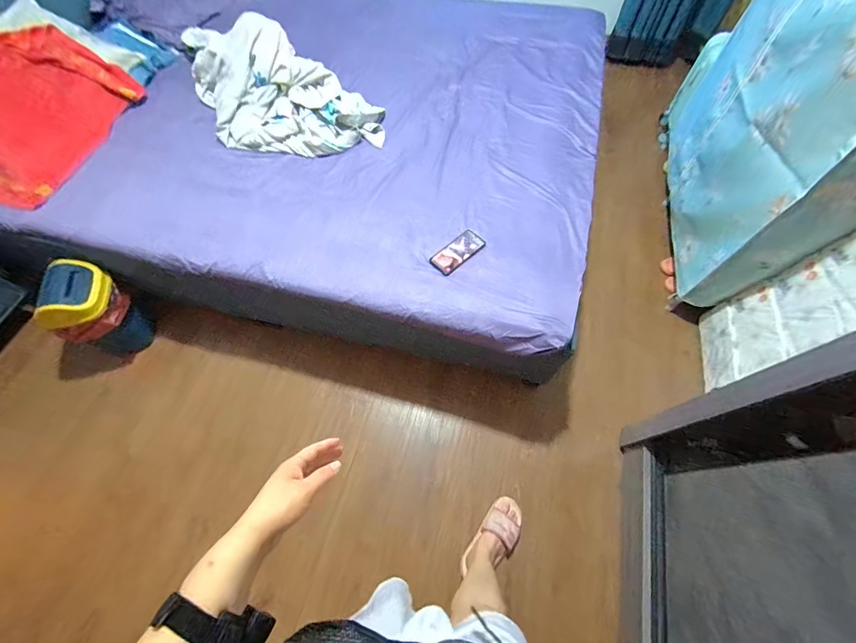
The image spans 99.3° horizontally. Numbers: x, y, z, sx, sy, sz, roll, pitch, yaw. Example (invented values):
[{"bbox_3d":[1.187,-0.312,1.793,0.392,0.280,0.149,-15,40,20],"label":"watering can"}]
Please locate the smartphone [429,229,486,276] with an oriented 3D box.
[{"bbox_3d":[0.090,-0.208,1.091,0.169,0.016,0.083,-38,69,-17],"label":"smartphone"}]

